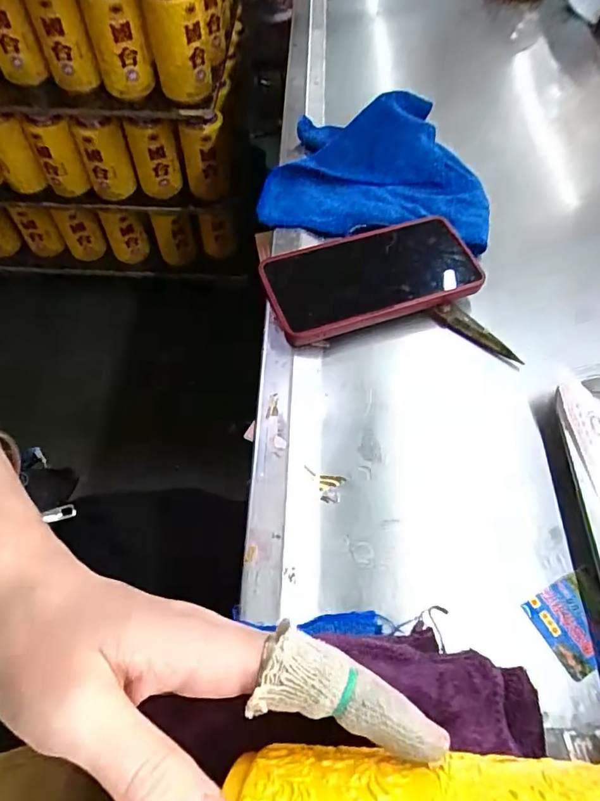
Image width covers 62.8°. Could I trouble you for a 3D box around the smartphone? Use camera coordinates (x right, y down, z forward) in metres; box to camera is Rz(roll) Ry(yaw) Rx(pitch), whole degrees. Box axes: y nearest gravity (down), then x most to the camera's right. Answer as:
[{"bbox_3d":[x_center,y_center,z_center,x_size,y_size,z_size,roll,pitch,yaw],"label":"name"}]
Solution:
[{"bbox_3d":[0.059,-0.101,0.393,0.174,0.017,0.083,-18,61,-12],"label":"smartphone"}]

